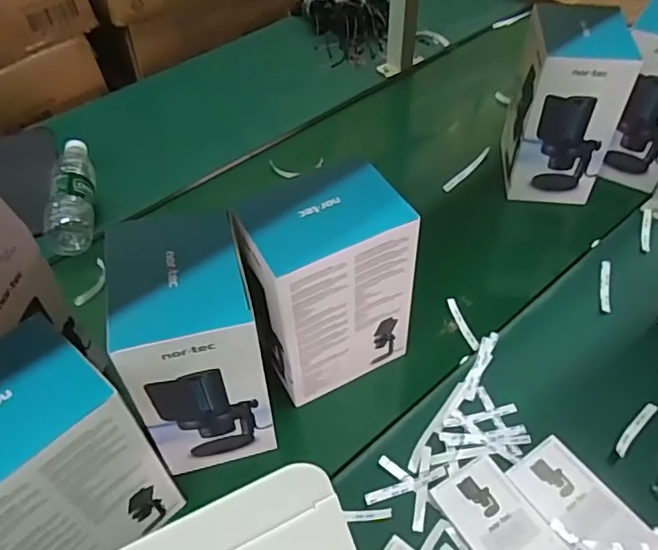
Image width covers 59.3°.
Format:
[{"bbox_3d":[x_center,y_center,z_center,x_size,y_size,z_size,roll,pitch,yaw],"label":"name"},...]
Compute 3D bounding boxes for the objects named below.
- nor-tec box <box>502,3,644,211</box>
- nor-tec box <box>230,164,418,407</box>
[{"bbox_3d":[0.329,-0.236,0.819,0.118,0.224,0.133,2,51,4],"label":"nor-tec box"},{"bbox_3d":[0.002,0.023,0.619,0.158,0.226,0.090,-21,53,-15],"label":"nor-tec box"}]

